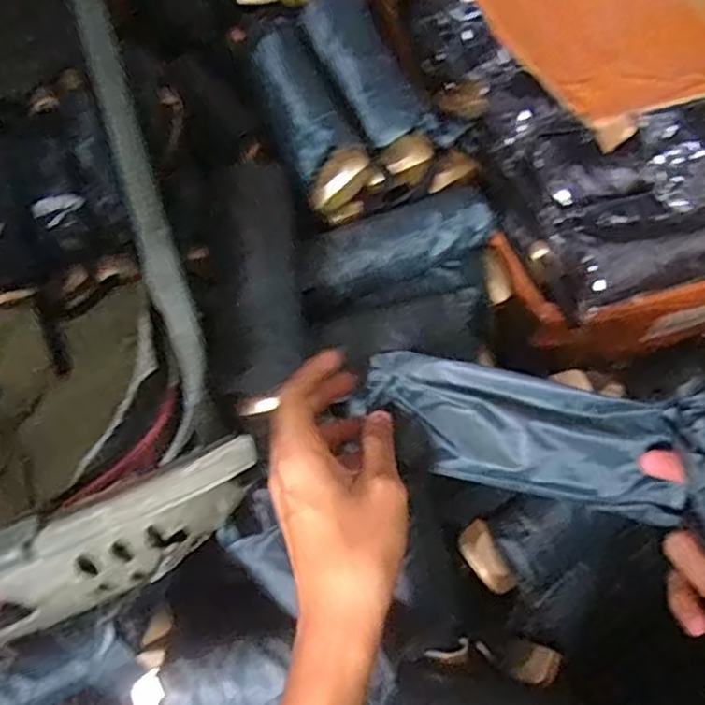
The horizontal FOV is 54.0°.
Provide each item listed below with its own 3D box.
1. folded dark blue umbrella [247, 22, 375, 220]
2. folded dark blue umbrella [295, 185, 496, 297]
[{"bbox_3d":[-0.037,-0.178,0.500,0.053,0.041,0.160,-18,70,-9],"label":"folded dark blue umbrella"},{"bbox_3d":[0.029,-0.075,0.484,0.139,0.035,0.048,-15,69,-8],"label":"folded dark blue umbrella"}]

